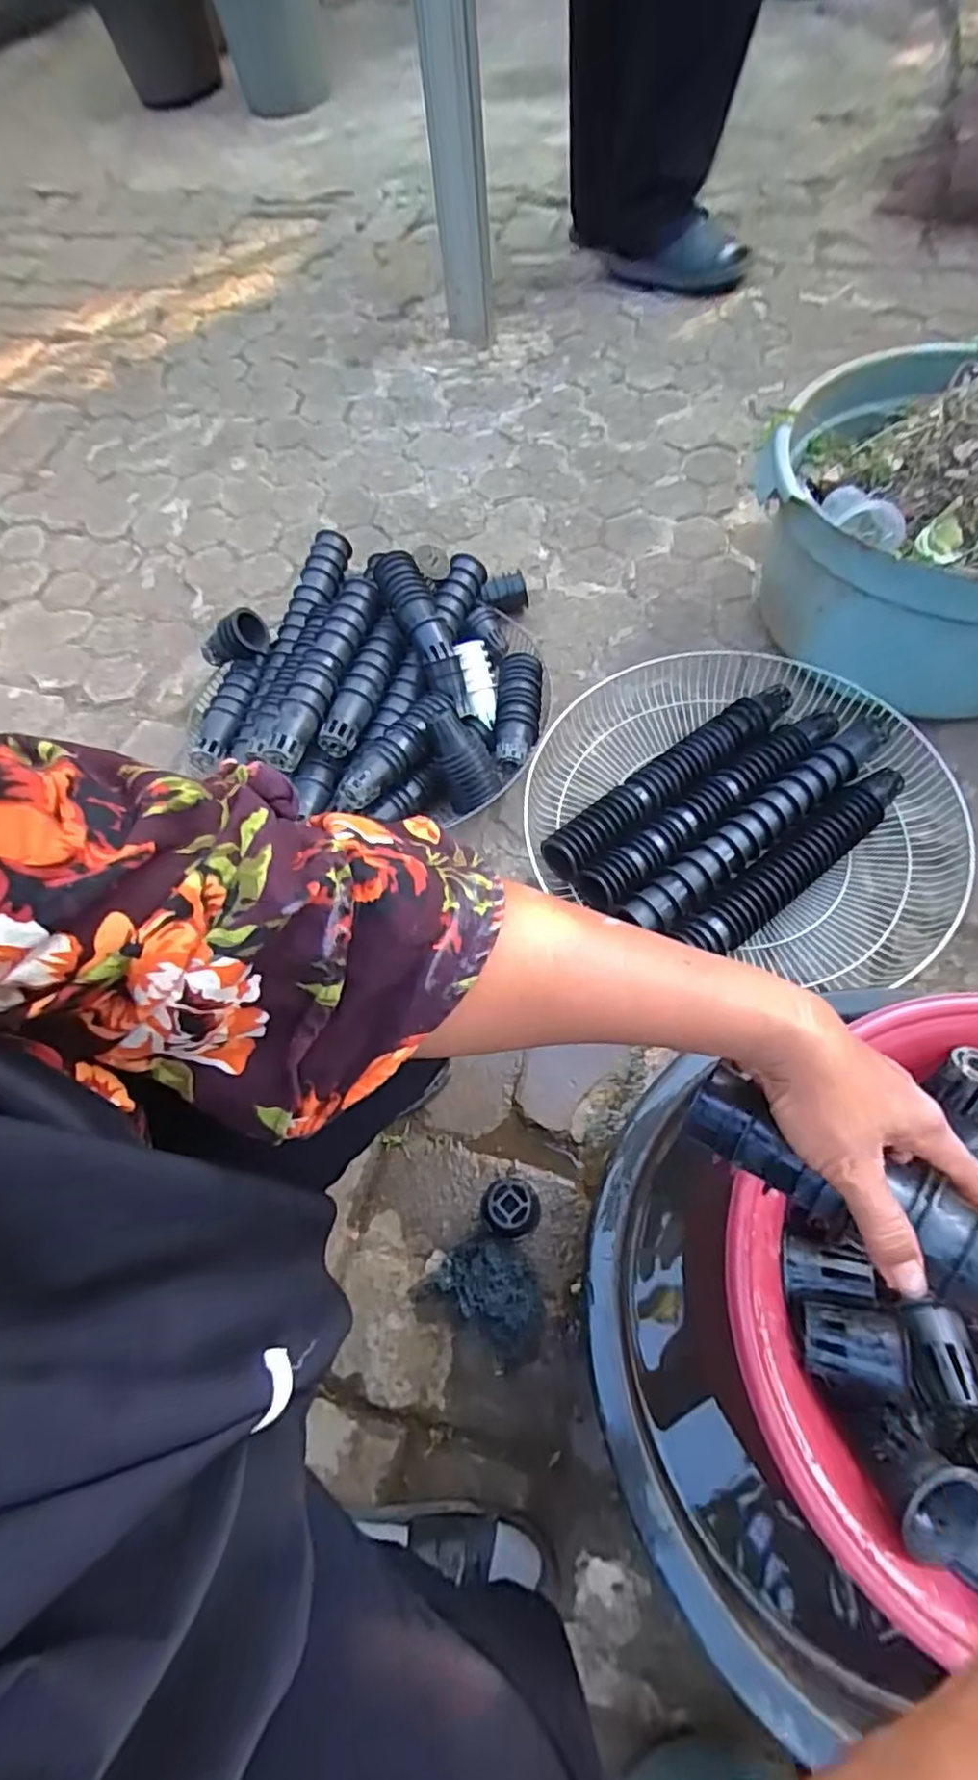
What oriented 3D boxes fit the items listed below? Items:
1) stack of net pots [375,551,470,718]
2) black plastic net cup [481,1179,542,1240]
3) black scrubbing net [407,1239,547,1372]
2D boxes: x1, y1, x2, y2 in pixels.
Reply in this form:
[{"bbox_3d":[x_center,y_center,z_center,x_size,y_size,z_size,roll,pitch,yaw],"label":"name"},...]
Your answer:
[{"bbox_3d":[-0.081,-0.306,0.788,0.056,0.071,0.205,-19,64,-7],"label":"stack of net pots"},{"bbox_3d":[0.020,0.276,0.576,0.048,0.071,0.046,-1,63,2],"label":"black plastic net cup"},{"bbox_3d":[0.000,0.343,0.563,0.108,0.036,0.080,31,69,17],"label":"black scrubbing net"}]

